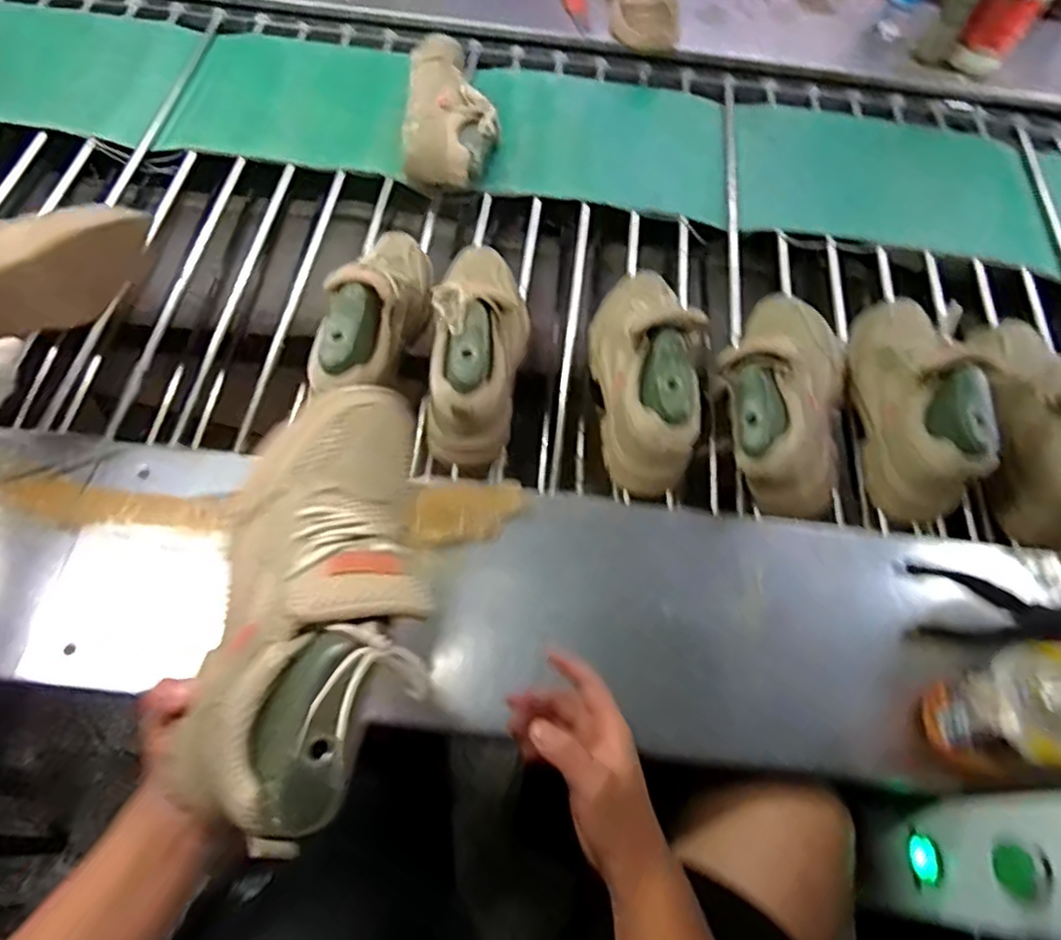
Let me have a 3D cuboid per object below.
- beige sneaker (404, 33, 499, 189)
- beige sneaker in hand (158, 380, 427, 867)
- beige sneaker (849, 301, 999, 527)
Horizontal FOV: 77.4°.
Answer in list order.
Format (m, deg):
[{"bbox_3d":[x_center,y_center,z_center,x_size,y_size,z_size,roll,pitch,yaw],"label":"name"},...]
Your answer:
[{"bbox_3d":[-0.115,-0.508,0.954,0.130,0.094,0.235,-3,64,-4],"label":"beige sneaker"},{"bbox_3d":[-0.127,0.082,0.423,0.156,0.108,0.280,-12,58,18],"label":"beige sneaker in hand"},{"bbox_3d":[0.435,-0.094,0.738,0.096,0.123,0.290,5,64,0],"label":"beige sneaker"}]

